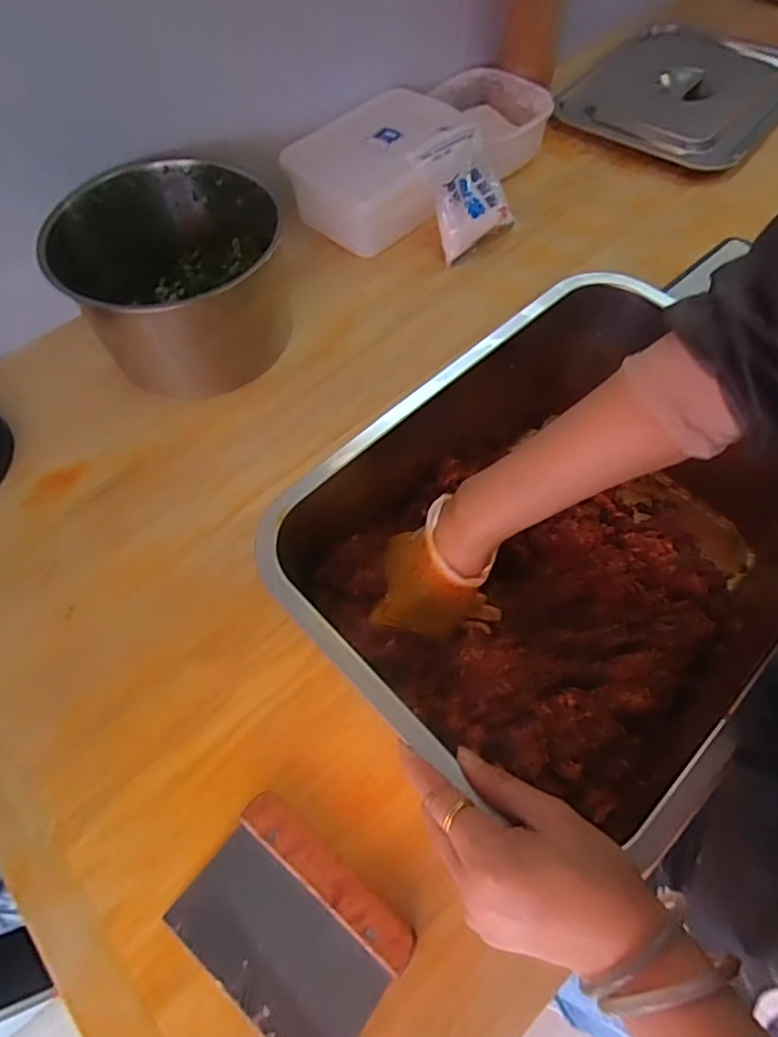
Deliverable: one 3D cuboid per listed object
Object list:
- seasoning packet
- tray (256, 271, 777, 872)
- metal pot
[{"bbox_3d":[0.101,-0.428,0.748,0.110,0.033,0.145,-29,106,-15],"label":"seasoning packet"},{"bbox_3d":[0.134,0.020,0.452,0.370,0.158,0.305,-41,67,-18],"label":"tray"},{"bbox_3d":[-0.228,-0.269,0.645,0.223,0.127,0.228,-1,62,2],"label":"metal pot"}]

